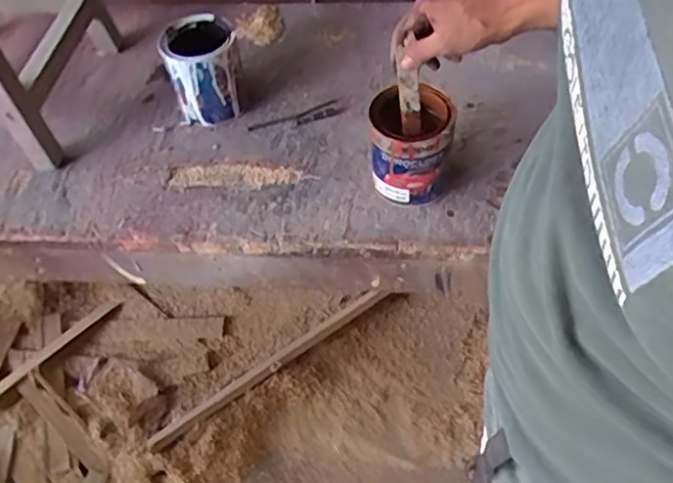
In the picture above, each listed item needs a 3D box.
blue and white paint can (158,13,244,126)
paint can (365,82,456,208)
[{"bbox_3d":[-0.199,-0.266,0.939,0.102,0.126,0.118,-14,55,-5],"label":"blue and white paint can"},{"bbox_3d":[0.095,-0.121,0.808,0.104,0.132,0.090,9,56,11],"label":"paint can"}]

